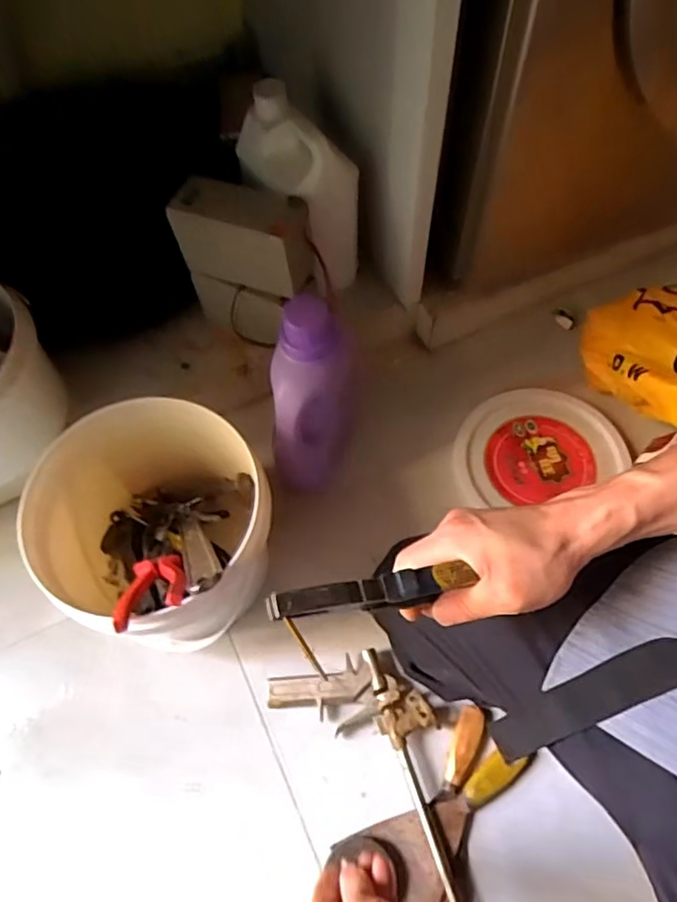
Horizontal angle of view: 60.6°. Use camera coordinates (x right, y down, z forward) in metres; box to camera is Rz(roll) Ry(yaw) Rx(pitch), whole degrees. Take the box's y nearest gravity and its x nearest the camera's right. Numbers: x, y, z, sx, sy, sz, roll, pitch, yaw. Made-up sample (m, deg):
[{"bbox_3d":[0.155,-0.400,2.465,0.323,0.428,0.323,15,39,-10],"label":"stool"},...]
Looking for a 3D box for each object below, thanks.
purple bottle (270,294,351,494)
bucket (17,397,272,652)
[{"bbox_3d":[-0.032,-0.056,0.647,0.079,0.262,0.074,7,43,5],"label":"purple bottle"},{"bbox_3d":[-0.185,0.095,0.629,0.226,0.228,0.219,0,63,1],"label":"bucket"}]

